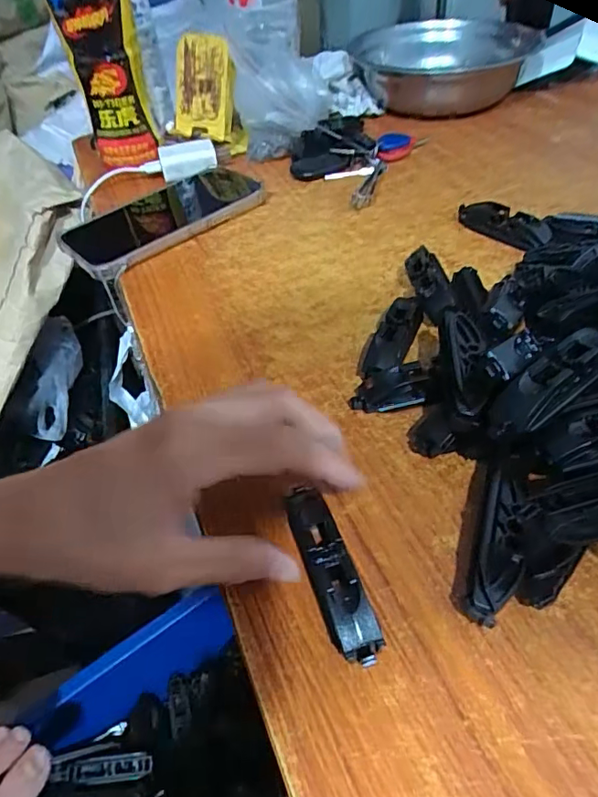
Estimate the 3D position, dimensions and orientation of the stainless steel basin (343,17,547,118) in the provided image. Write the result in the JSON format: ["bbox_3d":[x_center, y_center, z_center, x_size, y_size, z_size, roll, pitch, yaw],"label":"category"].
[{"bbox_3d":[0.151,-0.362,0.580,0.168,0.055,0.167,-4,46,4],"label":"stainless steel basin"}]

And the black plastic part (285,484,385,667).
[{"bbox_3d":[0.012,0.070,0.216,0.017,0.018,0.073,-18,46,-9],"label":"black plastic part"}]

